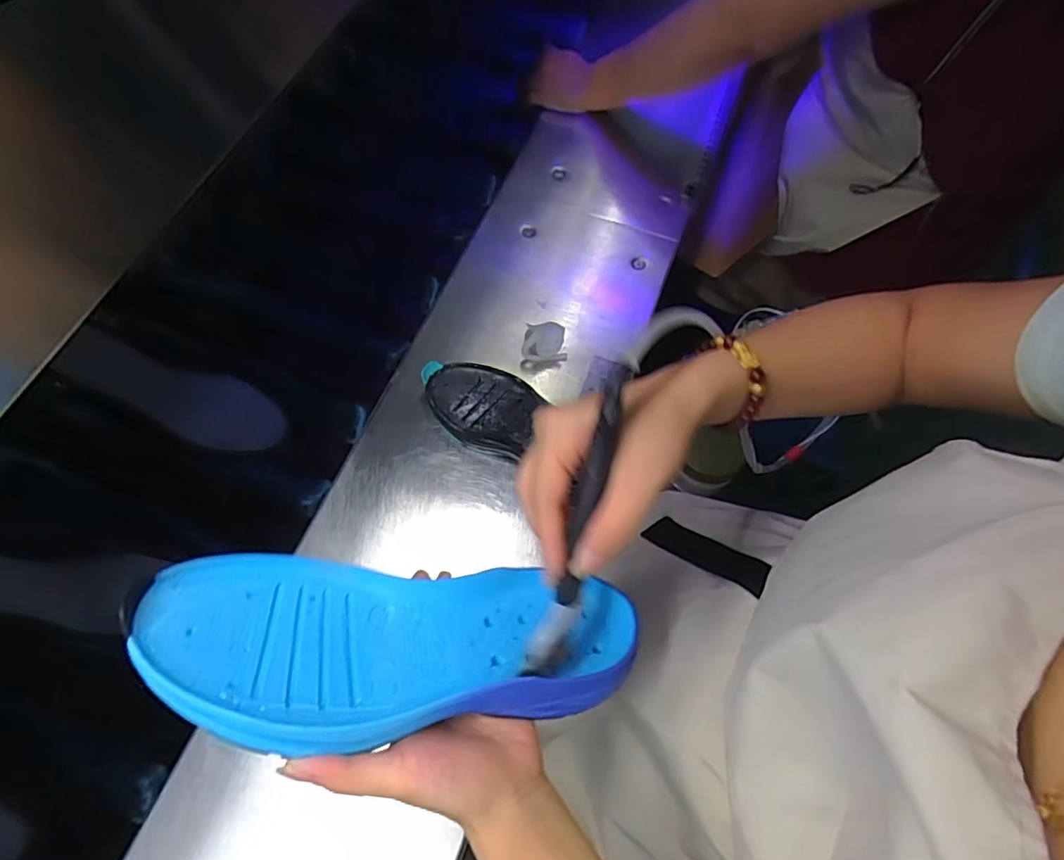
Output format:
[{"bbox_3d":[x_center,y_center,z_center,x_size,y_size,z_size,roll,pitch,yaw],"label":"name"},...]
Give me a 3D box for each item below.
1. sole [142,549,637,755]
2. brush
[{"bbox_3d":[-0.065,0.118,0.305,0.252,0.042,0.092,9,38,-20],"label":"sole"},{"bbox_3d":[0.023,0.050,0.277,0.019,0.014,0.166,14,107,6],"label":"brush"}]

